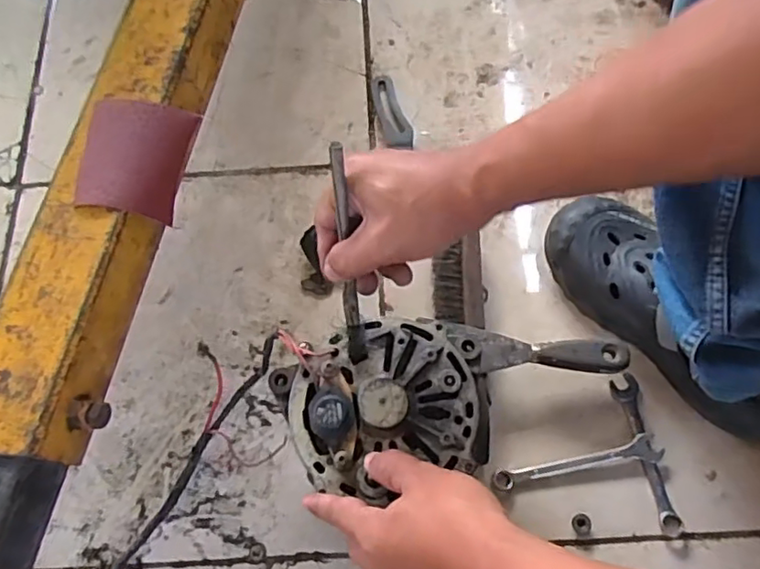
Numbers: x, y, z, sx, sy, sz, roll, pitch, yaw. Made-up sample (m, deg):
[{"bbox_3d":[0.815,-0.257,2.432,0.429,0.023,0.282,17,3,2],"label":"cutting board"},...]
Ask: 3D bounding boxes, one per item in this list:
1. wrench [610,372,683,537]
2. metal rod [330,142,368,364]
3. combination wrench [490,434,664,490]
[{"bbox_3d":[0.248,0.154,0.561,0.026,0.004,0.143,-13,69,-4],"label":"wrench"},{"bbox_3d":[-0.022,-0.013,0.400,0.012,0.172,0.016,-5,41,-1],"label":"metal rod"},{"bbox_3d":[0.181,0.165,0.558,0.156,0.005,0.023,-12,69,-3],"label":"combination wrench"}]

